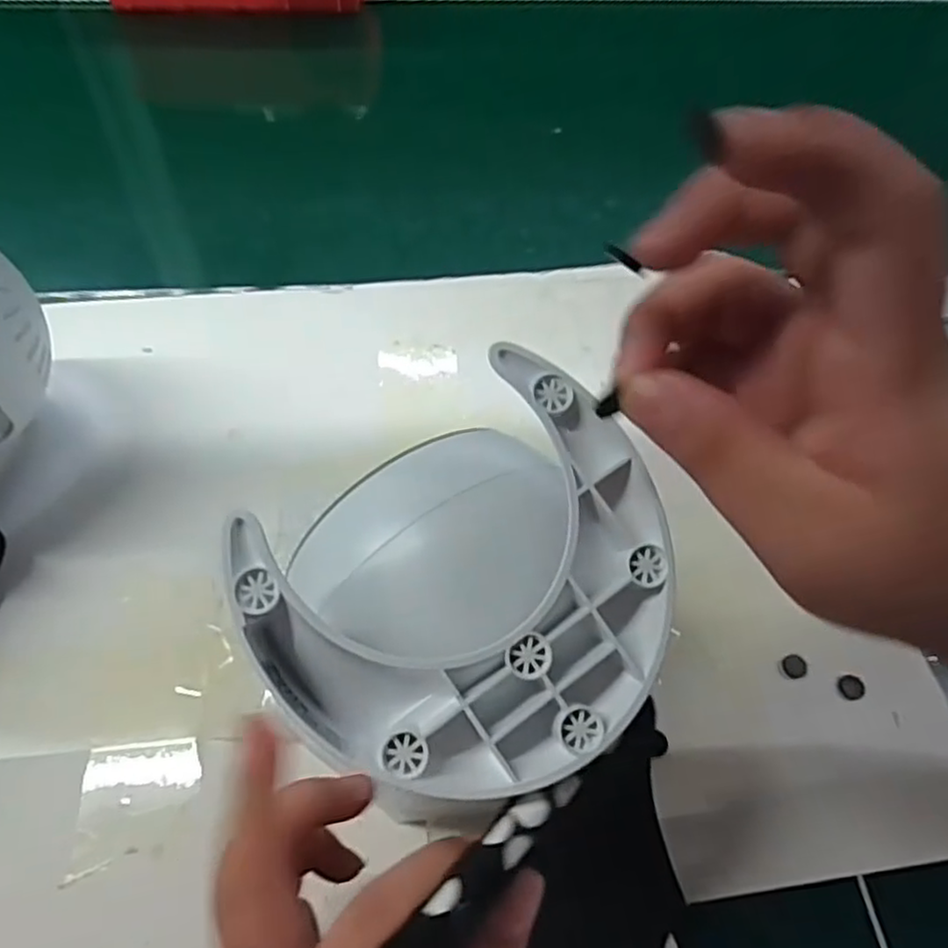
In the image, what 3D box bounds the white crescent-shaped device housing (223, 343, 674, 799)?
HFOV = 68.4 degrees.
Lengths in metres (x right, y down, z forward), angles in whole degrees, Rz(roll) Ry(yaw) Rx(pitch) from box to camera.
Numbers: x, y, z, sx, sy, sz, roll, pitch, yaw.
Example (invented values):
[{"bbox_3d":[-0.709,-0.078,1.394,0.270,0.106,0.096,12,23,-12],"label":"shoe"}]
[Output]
[{"bbox_3d":[-0.001,0.036,0.207,0.116,0.048,0.116,1,79,-7],"label":"white crescent-shaped device housing"}]

